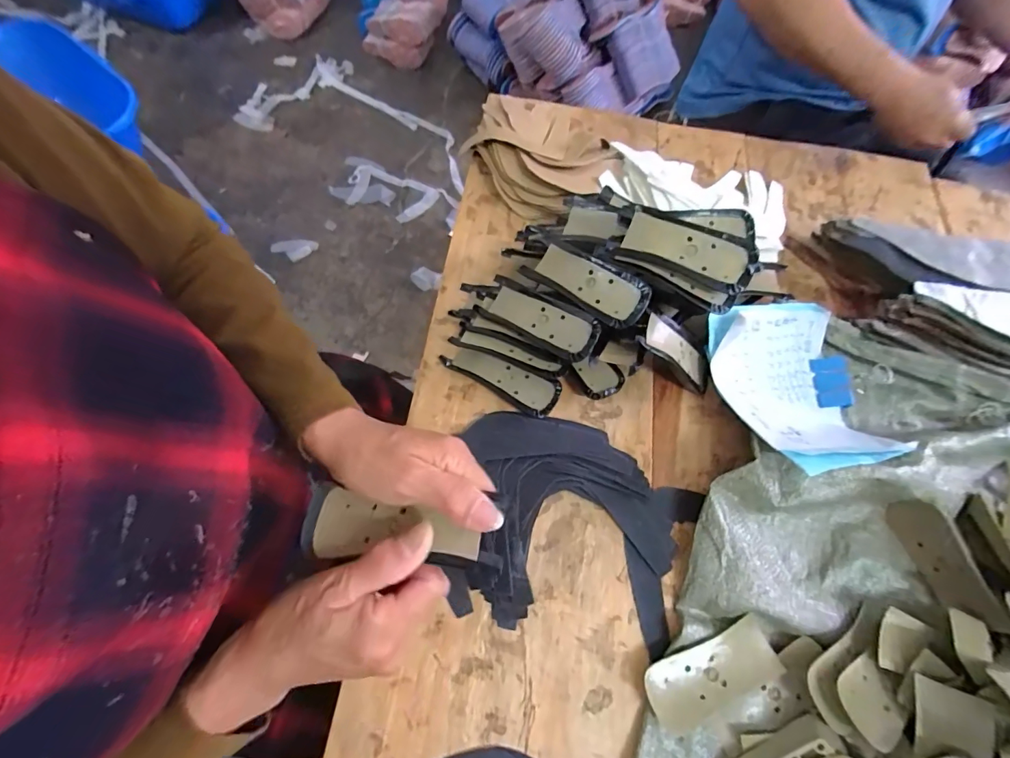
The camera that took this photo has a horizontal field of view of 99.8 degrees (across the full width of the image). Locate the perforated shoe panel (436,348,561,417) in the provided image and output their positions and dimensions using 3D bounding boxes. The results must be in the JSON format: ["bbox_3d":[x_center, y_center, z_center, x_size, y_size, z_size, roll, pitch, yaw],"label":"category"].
[{"bbox_3d":[-0.003,-0.002,0.413,0.114,0.010,0.037,28,70,7],"label":"perforated shoe panel"}]

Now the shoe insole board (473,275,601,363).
[{"bbox_3d":[0.030,-0.056,0.392,0.117,0.007,0.044,29,90,25],"label":"shoe insole board"}]

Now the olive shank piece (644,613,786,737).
[{"bbox_3d":[0.159,0.227,0.329,0.105,0.016,0.043,-19,71,-11],"label":"olive shank piece"}]

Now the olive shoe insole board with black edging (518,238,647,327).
[{"bbox_3d":[0.072,-0.088,0.381,0.115,0.010,0.044,37,98,22],"label":"olive shoe insole board with black edging"}]

